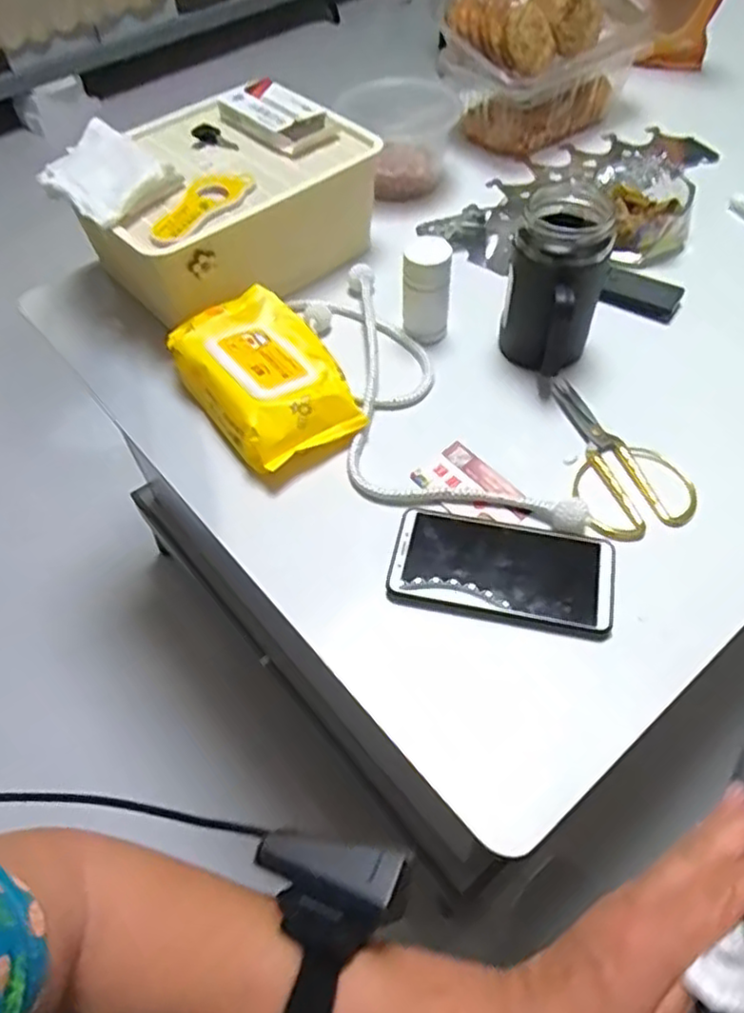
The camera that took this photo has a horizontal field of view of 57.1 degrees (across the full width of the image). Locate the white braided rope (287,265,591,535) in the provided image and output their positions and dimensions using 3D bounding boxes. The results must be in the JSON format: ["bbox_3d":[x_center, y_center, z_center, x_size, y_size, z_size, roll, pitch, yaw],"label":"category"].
[{"bbox_3d":[0.020,-0.088,0.578,0.132,0.021,0.350,-24,58,-15],"label":"white braided rope"}]

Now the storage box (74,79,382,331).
[{"bbox_3d":[-0.144,-0.304,0.679,0.244,0.114,0.197,-36,61,-22],"label":"storage box"}]

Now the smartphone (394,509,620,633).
[{"bbox_3d":[0.094,0.043,0.492,0.152,0.010,0.076,11,56,9],"label":"smartphone"}]

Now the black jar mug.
[{"bbox_3d":[0.151,-0.181,0.564,0.072,0.145,0.090,15,56,12],"label":"black jar mug"}]

